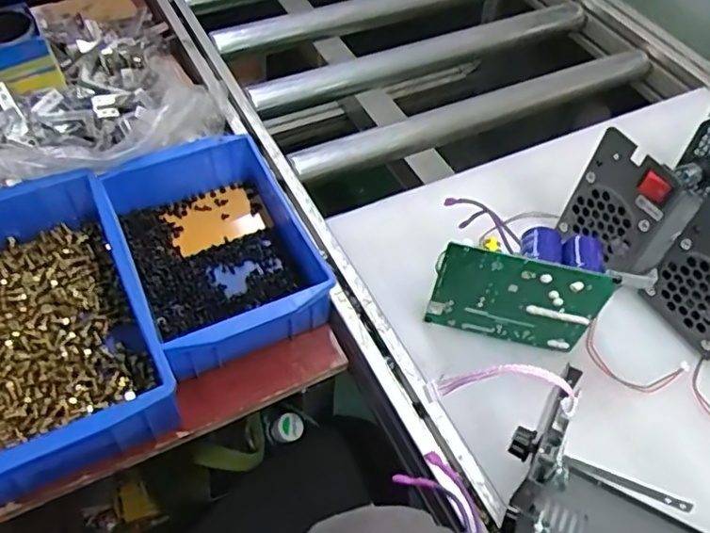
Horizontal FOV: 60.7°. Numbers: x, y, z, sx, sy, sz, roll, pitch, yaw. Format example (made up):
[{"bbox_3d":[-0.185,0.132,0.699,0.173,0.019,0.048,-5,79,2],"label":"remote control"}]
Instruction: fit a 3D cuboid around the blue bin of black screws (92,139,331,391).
[{"bbox_3d":[-0.141,-0.020,0.642,0.176,0.082,0.257,-22,57,-17],"label":"blue bin of black screws"}]

